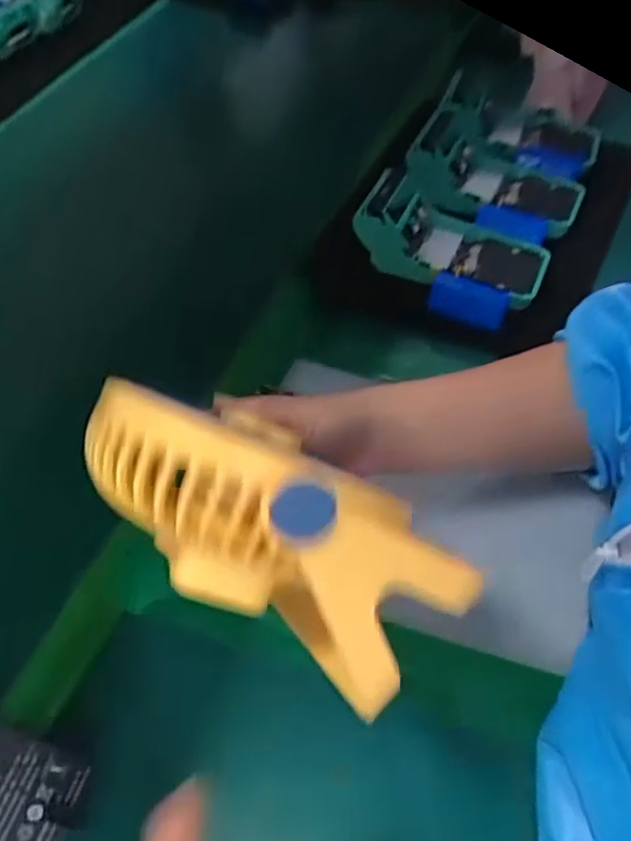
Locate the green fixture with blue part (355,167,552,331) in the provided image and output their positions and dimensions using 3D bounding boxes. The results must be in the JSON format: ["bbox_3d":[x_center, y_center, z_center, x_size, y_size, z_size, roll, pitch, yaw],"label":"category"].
[{"bbox_3d":[0.124,-0.156,0.585,0.158,0.080,0.111,20,54,19],"label":"green fixture with blue part"}]

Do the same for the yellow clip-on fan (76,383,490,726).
[{"bbox_3d":[-0.019,0.046,0.257,0.160,0.070,0.055,34,54,-7],"label":"yellow clip-on fan"}]

